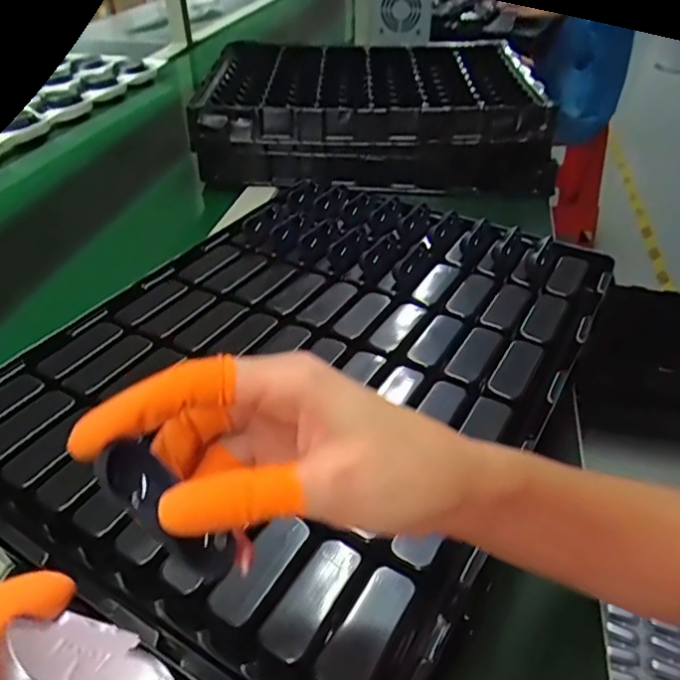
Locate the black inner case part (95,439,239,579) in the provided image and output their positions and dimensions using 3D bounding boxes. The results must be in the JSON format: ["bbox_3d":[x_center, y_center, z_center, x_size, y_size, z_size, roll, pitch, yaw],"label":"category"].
[{"bbox_3d":[-0.057,0.058,0.202,0.056,0.010,0.020,48,47,-6],"label":"black inner case part"}]

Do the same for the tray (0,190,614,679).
[{"bbox_3d":[-0.017,0.007,0.458,0.356,0.049,0.455,18,42,23],"label":"tray"}]

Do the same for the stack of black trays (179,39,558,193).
[{"bbox_3d":[0.046,-0.342,0.886,0.458,0.093,0.352,2,38,4],"label":"stack of black trays"}]

